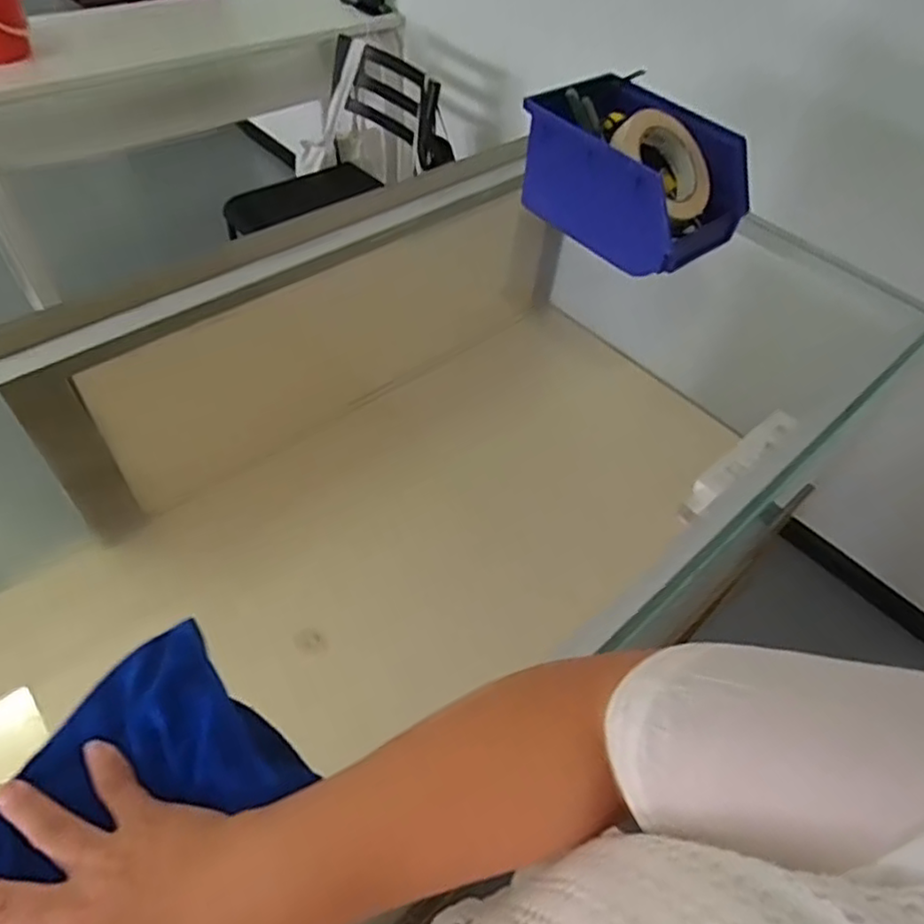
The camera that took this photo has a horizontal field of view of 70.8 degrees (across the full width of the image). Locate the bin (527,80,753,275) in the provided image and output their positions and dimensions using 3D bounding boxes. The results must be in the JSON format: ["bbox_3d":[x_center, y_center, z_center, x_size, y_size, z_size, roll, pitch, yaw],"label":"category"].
[{"bbox_3d":[0.175,-0.298,0.680,0.128,0.108,0.210,-30,59,-27],"label":"bin"}]

